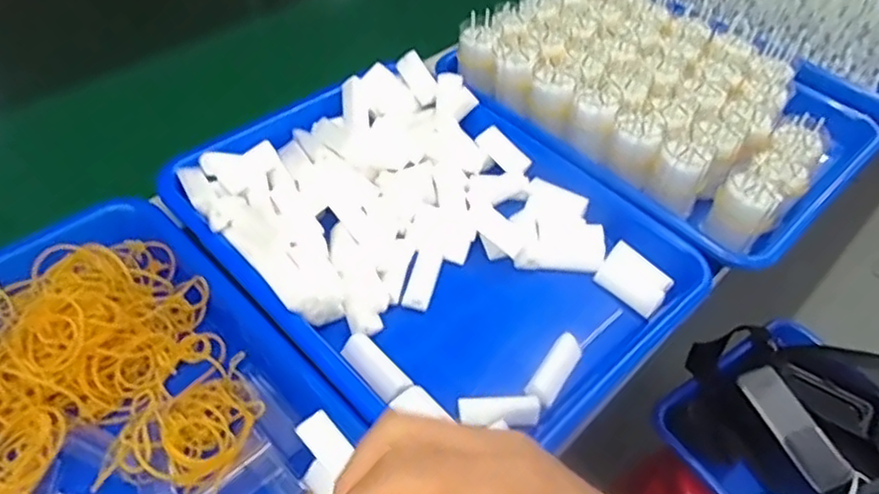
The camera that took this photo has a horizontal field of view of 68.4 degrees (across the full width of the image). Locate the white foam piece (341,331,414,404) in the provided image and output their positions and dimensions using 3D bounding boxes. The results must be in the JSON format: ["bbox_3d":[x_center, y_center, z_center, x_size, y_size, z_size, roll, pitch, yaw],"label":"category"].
[{"bbox_3d":[-0.038,0.073,0.395,0.048,0.011,0.022,38,56,25],"label":"white foam piece"}]

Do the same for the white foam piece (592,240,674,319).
[{"bbox_3d":[0.135,0.021,0.446,0.035,0.014,0.049,-35,60,-30],"label":"white foam piece"}]

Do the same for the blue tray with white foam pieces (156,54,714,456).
[{"bbox_3d":[-0.006,-0.011,0.464,0.257,0.051,0.322,-34,59,-29],"label":"blue tray with white foam pieces"}]

